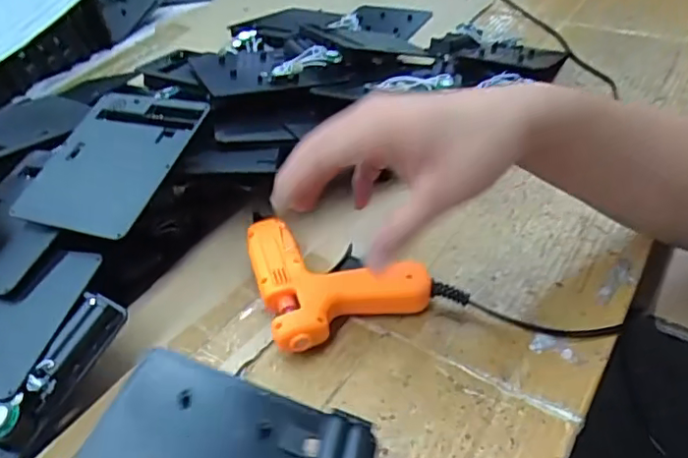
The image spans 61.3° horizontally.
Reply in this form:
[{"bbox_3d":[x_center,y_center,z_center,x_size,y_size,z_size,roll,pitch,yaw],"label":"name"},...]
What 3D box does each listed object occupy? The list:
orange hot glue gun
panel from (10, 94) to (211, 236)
[{"bbox_3d":[-0.010,0.029,0.421,0.108,0.035,0.108,-20,43,-14],"label":"orange hot glue gun"},{"bbox_3d":[-0.177,-0.055,0.442,0.109,0.009,0.134,13,56,22],"label":"panel"}]

